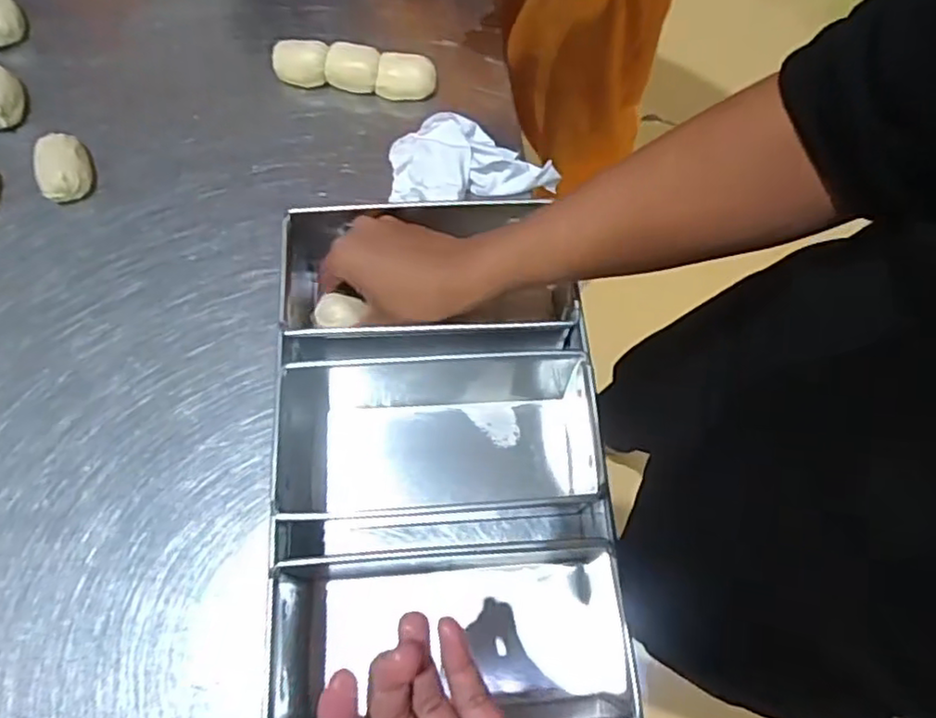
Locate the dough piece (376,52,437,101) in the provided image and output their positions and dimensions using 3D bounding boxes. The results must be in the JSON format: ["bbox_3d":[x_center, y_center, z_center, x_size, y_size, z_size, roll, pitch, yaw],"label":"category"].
[{"bbox_3d":[-0.059,-0.268,0.624,0.055,0.037,0.030,-4,68,-2],"label":"dough piece"}]

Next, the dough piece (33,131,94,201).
[{"bbox_3d":[-0.363,-0.170,0.586,0.044,0.032,0.056,-19,70,-8],"label":"dough piece"}]

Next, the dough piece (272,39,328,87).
[{"bbox_3d":[-0.161,-0.283,0.628,0.053,0.035,0.033,12,69,4],"label":"dough piece"}]

